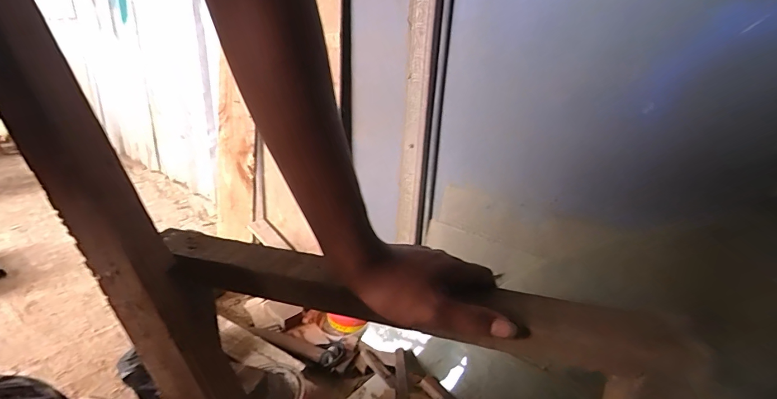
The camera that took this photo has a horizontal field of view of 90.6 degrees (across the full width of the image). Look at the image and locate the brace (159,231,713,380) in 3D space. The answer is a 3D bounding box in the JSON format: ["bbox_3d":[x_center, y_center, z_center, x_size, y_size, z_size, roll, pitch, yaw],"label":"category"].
[{"bbox_3d":[0.001,0.084,0.338,0.449,0.048,0.057,8,23,16],"label":"brace"}]

